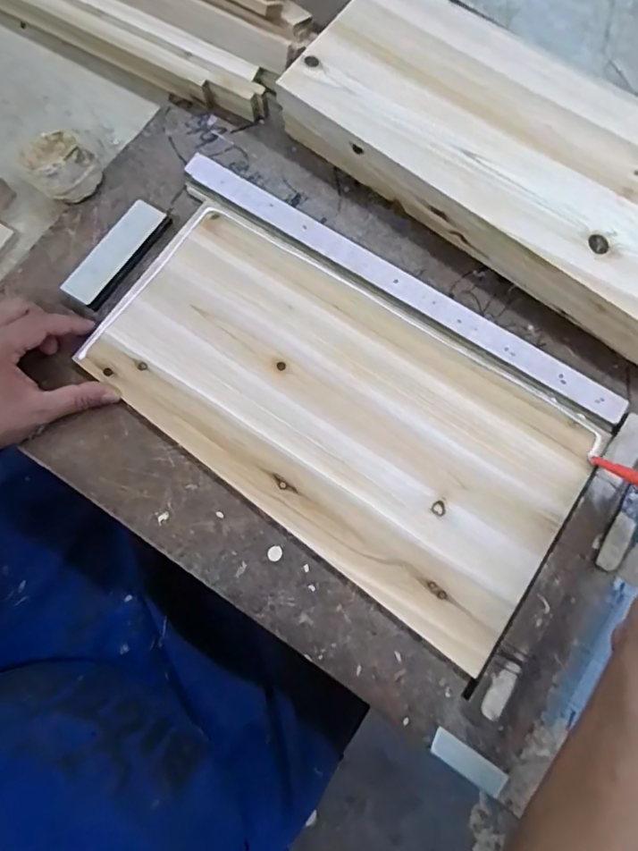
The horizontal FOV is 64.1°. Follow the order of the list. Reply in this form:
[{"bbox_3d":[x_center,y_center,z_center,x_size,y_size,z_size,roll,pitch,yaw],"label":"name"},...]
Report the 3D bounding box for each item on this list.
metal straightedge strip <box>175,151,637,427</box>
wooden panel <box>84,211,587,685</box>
[{"bbox_3d":[0.074,-0.129,0.467,0.448,0.008,0.026,32,80,4],"label":"metal straightedge strip"},{"bbox_3d":[0.016,-0.013,0.447,0.420,0.015,0.213,35,82,6],"label":"wooden panel"}]

